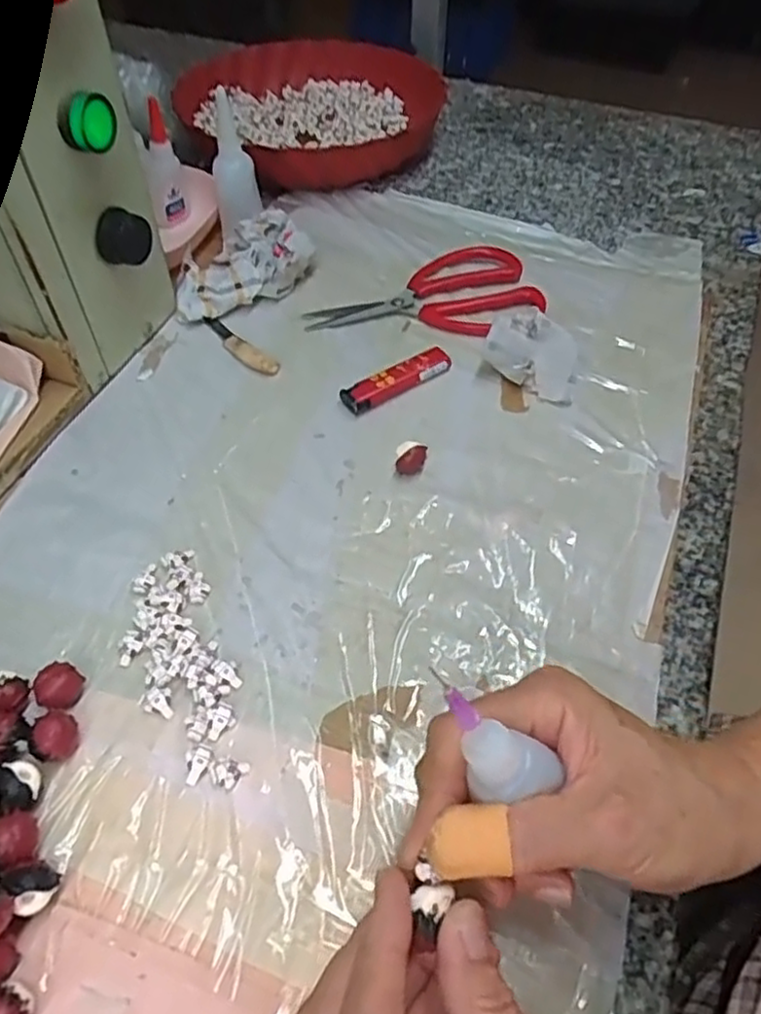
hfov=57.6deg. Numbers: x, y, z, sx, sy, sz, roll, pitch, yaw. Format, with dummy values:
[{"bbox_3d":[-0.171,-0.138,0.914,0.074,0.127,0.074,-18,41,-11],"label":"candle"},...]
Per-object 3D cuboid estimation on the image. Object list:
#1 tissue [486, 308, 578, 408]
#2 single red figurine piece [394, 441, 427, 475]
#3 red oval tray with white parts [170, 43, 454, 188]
[{"bbox_3d":[0.094,-0.095,0.429,0.056,0.038,0.033,22,55,17],"label":"tissue"},{"bbox_3d":[0.017,-0.029,0.396,0.018,0.016,0.014,-2,51,0],"label":"single red figurine piece"},{"bbox_3d":[-0.054,-0.373,0.649,0.209,0.040,0.218,-33,58,-23],"label":"red oval tray with white parts"}]

